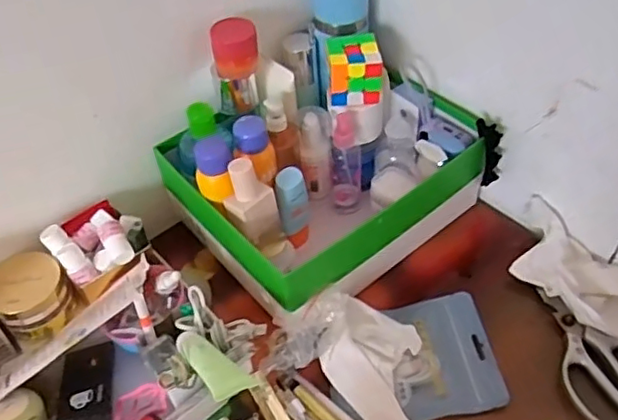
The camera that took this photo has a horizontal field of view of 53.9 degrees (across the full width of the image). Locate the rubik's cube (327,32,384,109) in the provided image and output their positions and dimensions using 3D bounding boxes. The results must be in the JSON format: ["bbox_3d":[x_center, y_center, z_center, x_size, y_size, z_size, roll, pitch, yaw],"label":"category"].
[{"bbox_3d":[0.049,-0.157,0.669,0.056,0.056,0.066,-4,50,-1],"label":"rubik's cube"}]

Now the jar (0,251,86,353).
[{"bbox_3d":[-0.284,0.092,0.628,0.074,0.061,0.076,-1,50,2],"label":"jar"}]

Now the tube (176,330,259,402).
[{"bbox_3d":[-0.086,0.128,0.515,0.032,0.013,0.107,-34,32,-23],"label":"tube"}]

